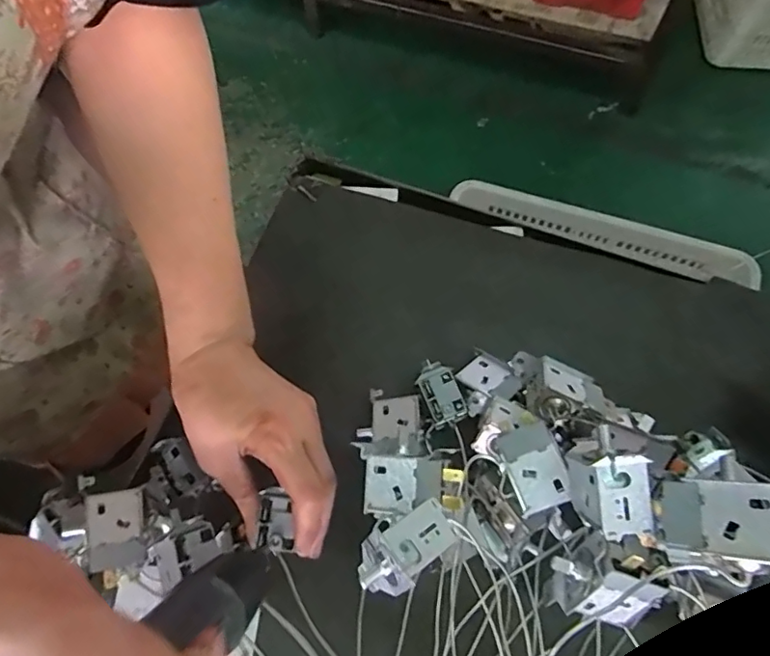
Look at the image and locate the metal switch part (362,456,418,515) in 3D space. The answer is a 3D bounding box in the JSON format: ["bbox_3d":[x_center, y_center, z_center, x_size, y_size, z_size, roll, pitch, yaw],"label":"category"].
[{"bbox_3d":[0.002,0.087,0.302,0.027,0.011,0.030,6,68,4],"label":"metal switch part"}]

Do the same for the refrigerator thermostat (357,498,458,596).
[{"bbox_3d":[0.009,0.105,0.263,0.047,0.027,0.029,-34,71,-12],"label":"refrigerator thermostat"}]

